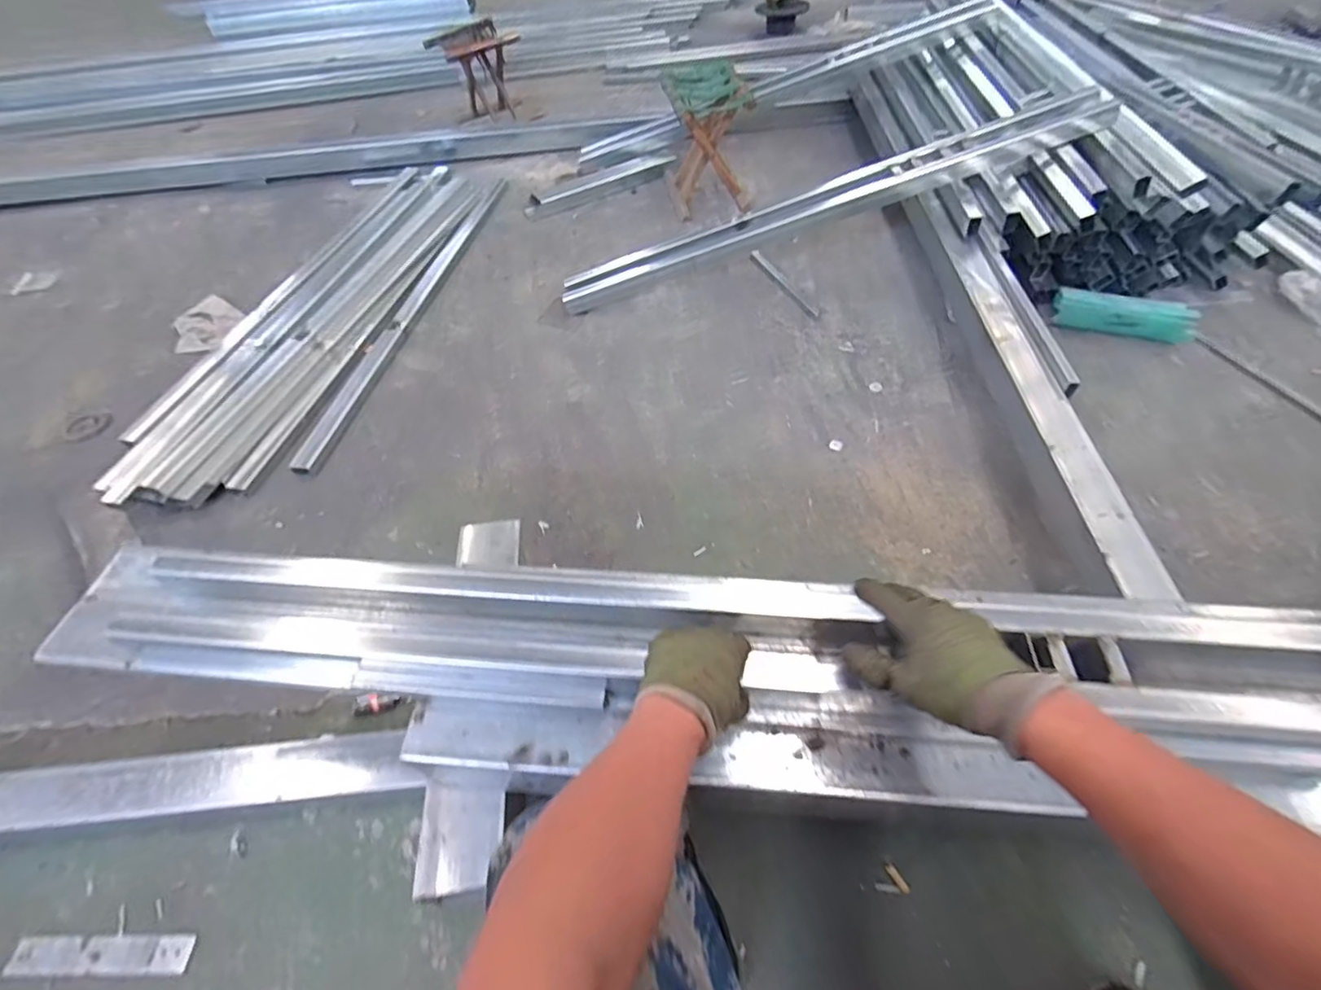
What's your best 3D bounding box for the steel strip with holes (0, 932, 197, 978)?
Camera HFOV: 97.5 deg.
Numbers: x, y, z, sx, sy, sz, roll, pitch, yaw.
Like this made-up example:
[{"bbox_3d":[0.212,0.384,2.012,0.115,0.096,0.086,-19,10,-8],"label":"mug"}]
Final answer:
[{"bbox_3d":[-0.733,0.607,0.762,0.232,0.005,0.045,2,43,-6],"label":"steel strip with holes"}]

